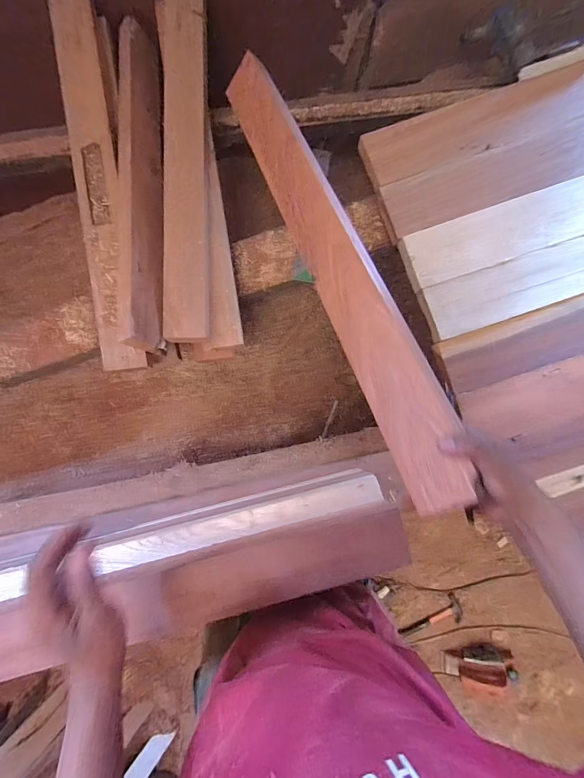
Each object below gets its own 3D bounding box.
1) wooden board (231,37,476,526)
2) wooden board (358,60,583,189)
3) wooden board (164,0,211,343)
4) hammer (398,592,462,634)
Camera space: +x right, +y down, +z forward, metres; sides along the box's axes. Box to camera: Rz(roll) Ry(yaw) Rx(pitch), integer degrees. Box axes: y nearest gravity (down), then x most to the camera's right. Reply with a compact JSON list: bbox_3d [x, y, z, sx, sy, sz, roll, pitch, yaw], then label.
[{"bbox_3d":[0.045,-0.213,0.473,0.078,0.025,0.743,-35,65,35],"label":"wooden board"},{"bbox_3d":[0.516,-0.569,0.660,0.776,0.030,0.112,-19,93,-1],"label":"wooden board"},{"bbox_3d":[-0.198,-0.436,0.638,0.081,0.033,0.698,-2,84,-4],"label":"wooden board"},{"bbox_3d":[0.547,0.911,1.323,0.260,0.028,0.113,-27,86,-6],"label":"hammer"}]

